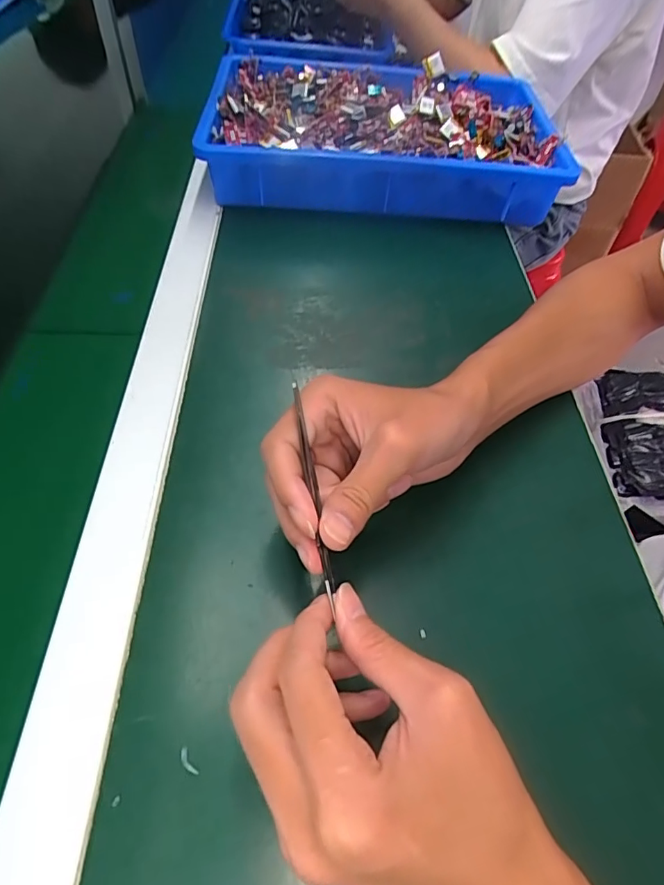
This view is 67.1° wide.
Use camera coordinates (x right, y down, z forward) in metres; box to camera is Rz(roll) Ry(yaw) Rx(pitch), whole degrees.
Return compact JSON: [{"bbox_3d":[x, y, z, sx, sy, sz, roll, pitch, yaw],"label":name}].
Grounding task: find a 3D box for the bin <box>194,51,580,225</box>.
[{"bbox_3d":[0.054,-0.345,0.561,0.372,0.075,0.243,0,54,-3],"label":"bin"}]

